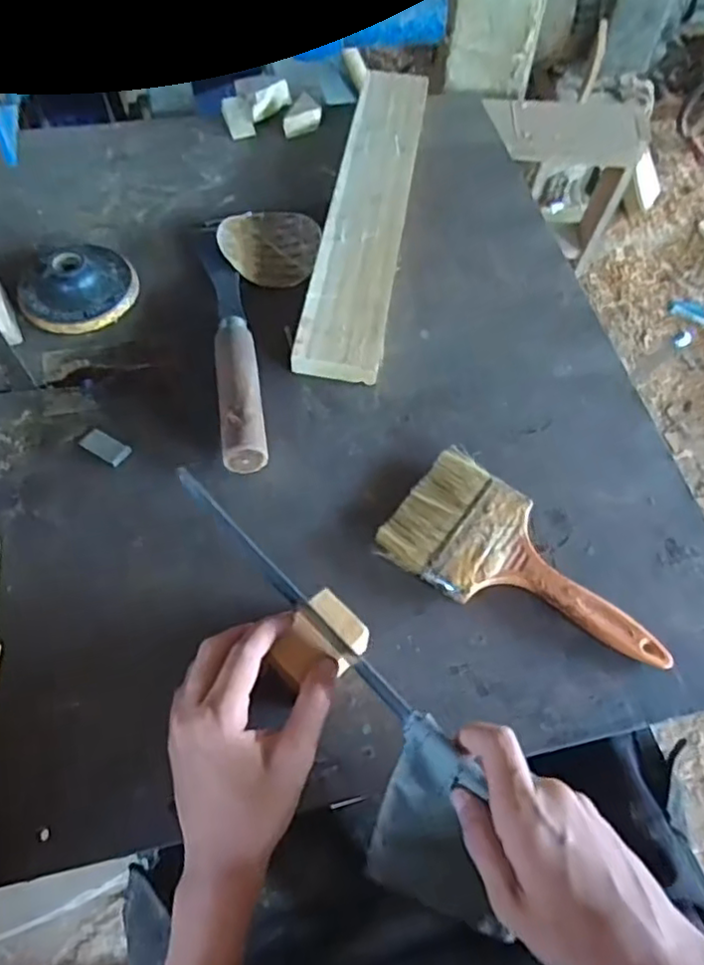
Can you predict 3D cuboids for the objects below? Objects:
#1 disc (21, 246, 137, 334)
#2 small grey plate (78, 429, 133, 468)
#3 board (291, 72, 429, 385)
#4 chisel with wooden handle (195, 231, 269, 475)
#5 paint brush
[{"bbox_3d":[-0.223,-0.162,0.512,0.085,0.028,0.089,1,61,-2],"label":"disc"},{"bbox_3d":[-0.176,-0.026,0.456,0.037,0.004,0.017,31,64,14],"label":"small grey plate"},{"bbox_3d":[0.017,-0.251,0.578,0.065,0.029,0.393,9,61,2],"label":"board"},{"bbox_3d":[-0.095,-0.117,0.495,0.031,0.032,0.249,-9,61,-8],"label":"chisel with wooden handle"},{"bbox_3d":[0.114,0.058,0.416,0.185,0.013,0.091,34,65,15],"label":"paint brush"}]

